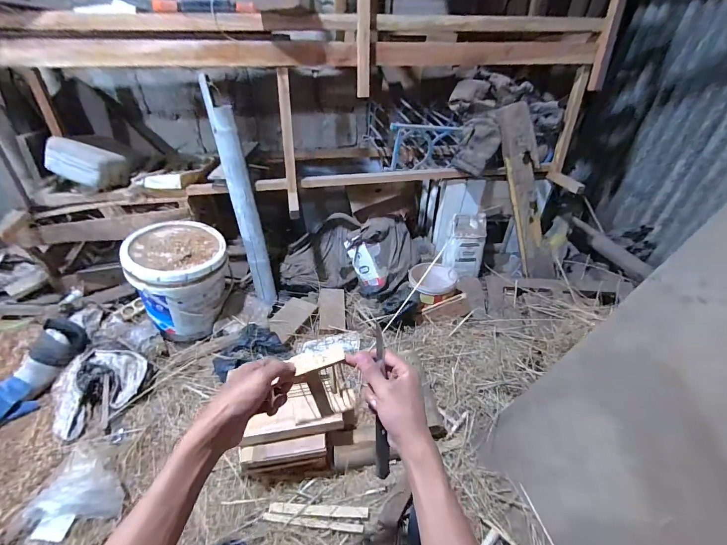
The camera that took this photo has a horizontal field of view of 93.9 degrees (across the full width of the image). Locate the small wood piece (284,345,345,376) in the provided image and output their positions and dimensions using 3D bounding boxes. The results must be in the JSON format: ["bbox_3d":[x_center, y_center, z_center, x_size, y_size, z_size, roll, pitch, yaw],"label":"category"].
[{"bbox_3d":[-0.058,0.113,0.441,0.065,0.008,0.024,-15,78,-12],"label":"small wood piece"}]

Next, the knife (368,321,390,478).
[{"bbox_3d":[0.023,0.164,0.425,0.017,0.195,0.012,-1,1,-1],"label":"knife"}]

